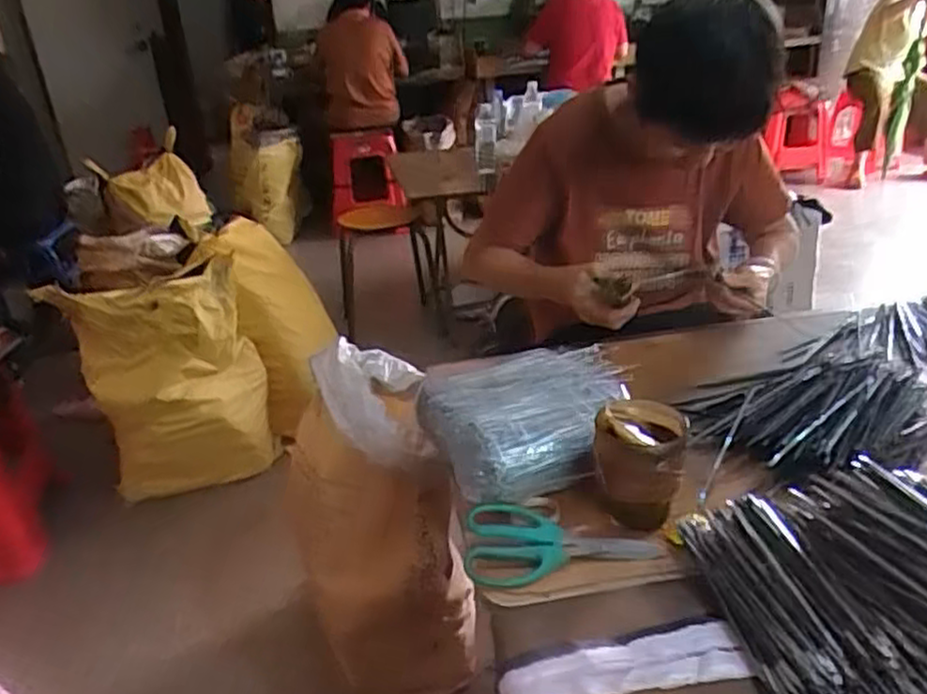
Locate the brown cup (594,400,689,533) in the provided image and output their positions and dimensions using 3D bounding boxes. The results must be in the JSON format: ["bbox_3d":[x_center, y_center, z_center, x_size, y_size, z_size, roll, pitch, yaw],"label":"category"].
[{"bbox_3d":[0.174,0.114,0.710,0.082,0.102,0.099,7,29,22],"label":"brown cup"}]

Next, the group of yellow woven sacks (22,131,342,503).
[{"bbox_3d":[-0.616,-0.061,1.755,0.527,0.712,0.477,-7,26,-6],"label":"group of yellow woven sacks"}]

